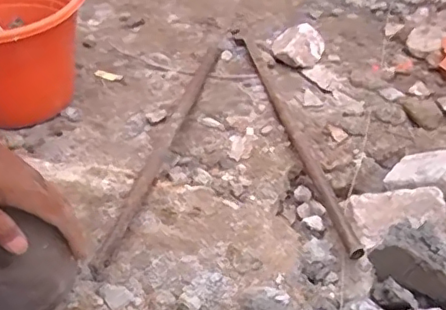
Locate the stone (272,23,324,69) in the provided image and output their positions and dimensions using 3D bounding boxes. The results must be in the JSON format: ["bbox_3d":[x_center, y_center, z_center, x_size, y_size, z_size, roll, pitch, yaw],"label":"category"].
[{"bbox_3d":[0.149,-0.221,1.121,0.102,0.066,0.093,7,42,6],"label":"stone"}]

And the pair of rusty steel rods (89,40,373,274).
[{"bbox_3d":[-0.039,-0.062,0.924,0.348,0.070,0.592,-10,43,-12],"label":"pair of rusty steel rods"}]

